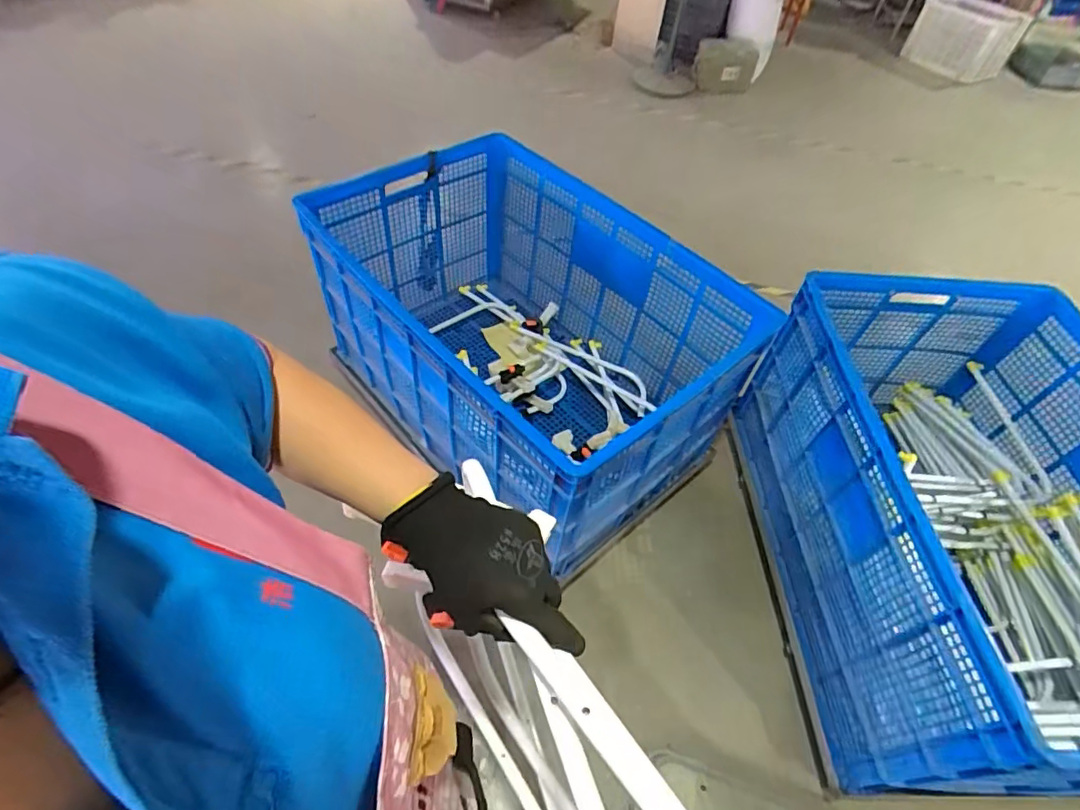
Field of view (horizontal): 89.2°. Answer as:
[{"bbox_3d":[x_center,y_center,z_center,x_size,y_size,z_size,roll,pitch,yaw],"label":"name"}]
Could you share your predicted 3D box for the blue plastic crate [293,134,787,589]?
[{"bbox_3d":[-0.036,-0.215,1.494,0.716,0.665,1.060,-36,62,-28],"label":"blue plastic crate"}]

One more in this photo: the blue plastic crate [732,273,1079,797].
[{"bbox_3d":[0.974,0.263,1.285,0.688,0.556,1.046,4,51,-2],"label":"blue plastic crate"}]

